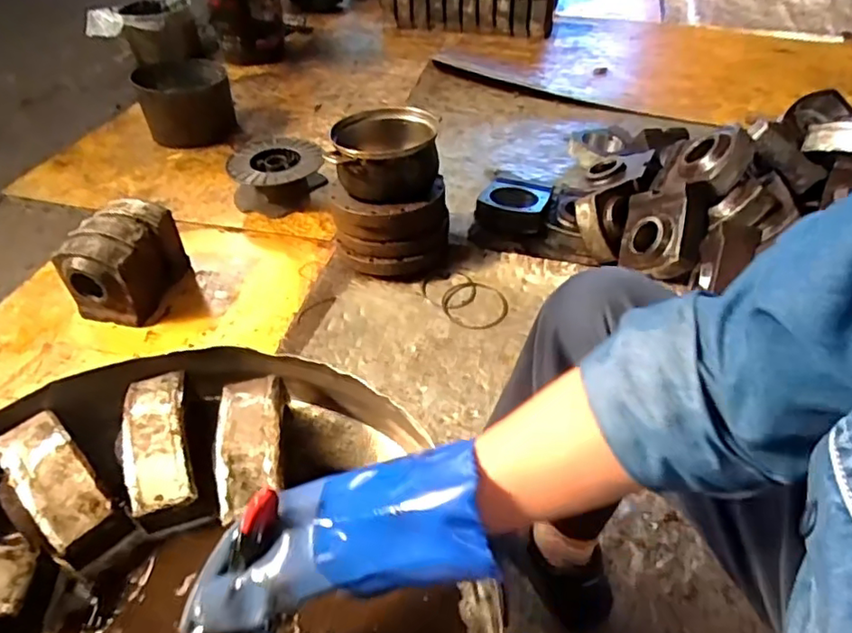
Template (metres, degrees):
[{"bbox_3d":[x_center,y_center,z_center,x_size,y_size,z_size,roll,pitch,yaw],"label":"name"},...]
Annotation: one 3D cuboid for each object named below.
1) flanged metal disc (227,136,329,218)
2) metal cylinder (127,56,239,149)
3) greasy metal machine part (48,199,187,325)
[{"bbox_3d":[-0.338,-0.318,1.364,0.201,0.123,0.179,-14,45,-15],"label":"flanged metal disc"},{"bbox_3d":[-0.617,-0.545,1.564,0.223,0.187,0.185,-15,45,-16],"label":"metal cylinder"},{"bbox_3d":[-0.590,-0.116,1.172,0.142,0.147,0.194,16,45,16],"label":"greasy metal machine part"}]

